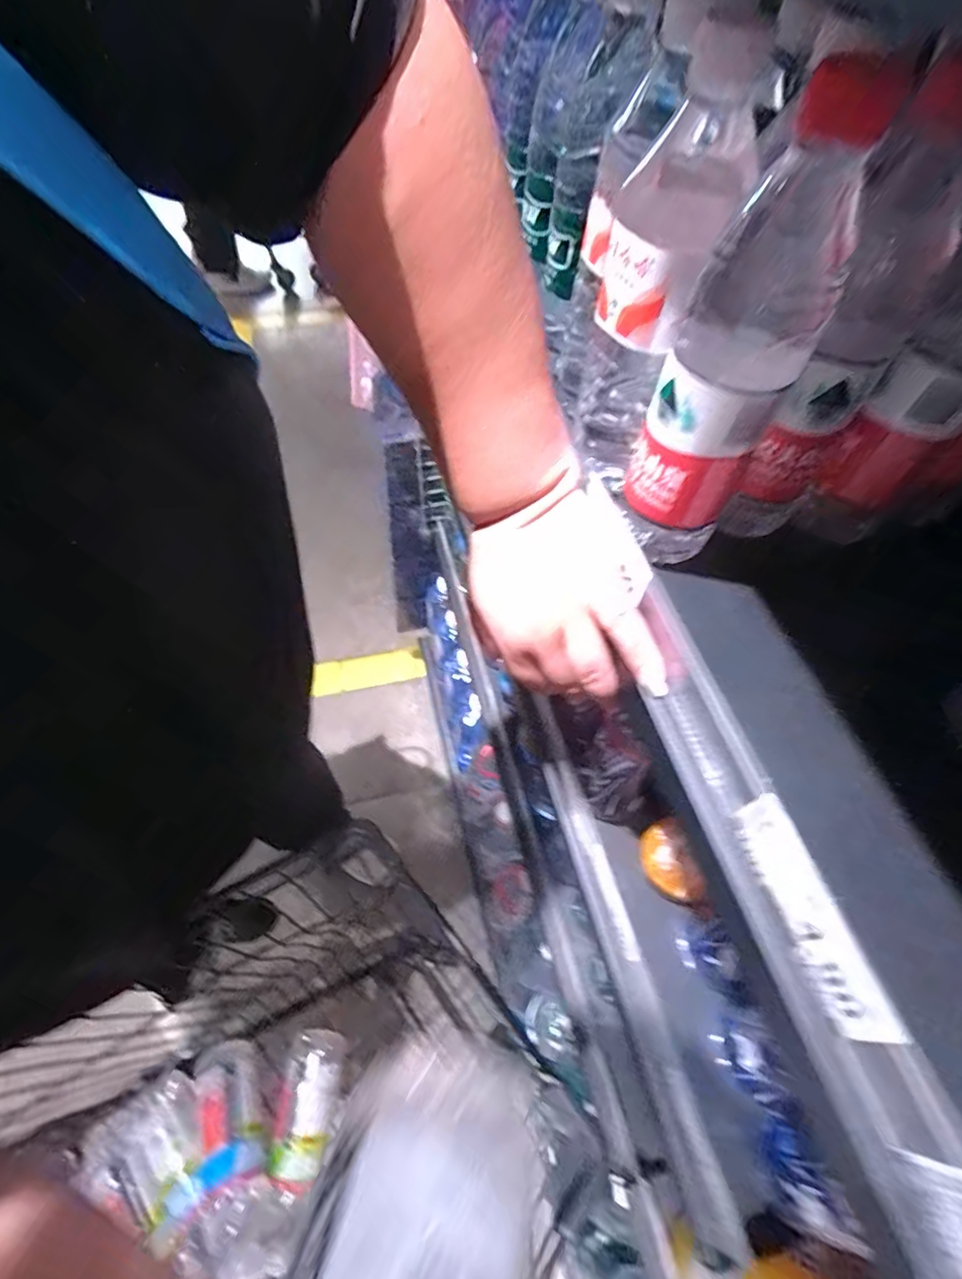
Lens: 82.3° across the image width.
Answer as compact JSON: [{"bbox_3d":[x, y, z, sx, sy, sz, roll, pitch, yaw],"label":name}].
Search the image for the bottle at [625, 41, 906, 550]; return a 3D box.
[{"bbox_3d":[0.126,-0.134,0.284,0.060,0.199,0.072,25,59,12],"label":"bottle"}]

